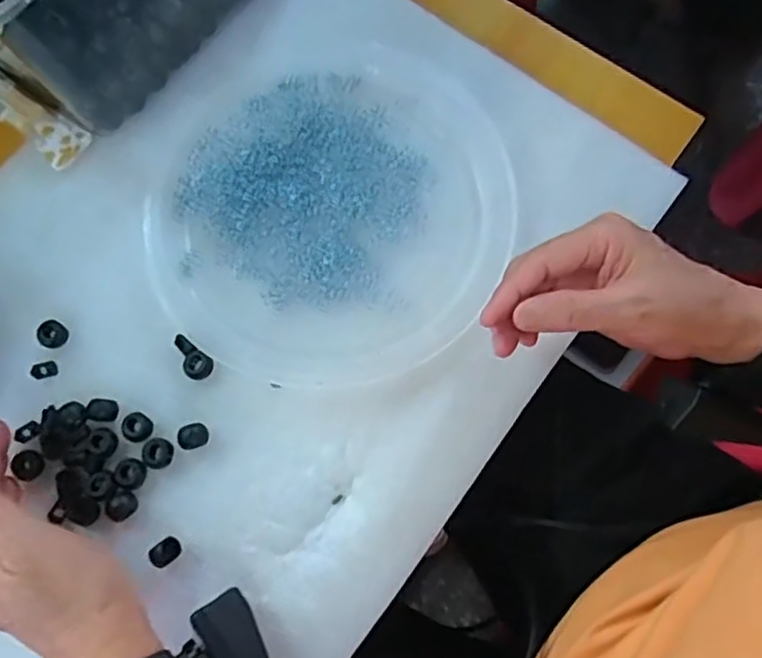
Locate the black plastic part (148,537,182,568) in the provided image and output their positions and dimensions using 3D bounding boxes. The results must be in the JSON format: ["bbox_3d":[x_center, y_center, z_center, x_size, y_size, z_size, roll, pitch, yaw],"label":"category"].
[{"bbox_3d":[-0.126,0.130,0.391,0.018,0.011,0.013,-36,78,-11],"label":"black plastic part"}]

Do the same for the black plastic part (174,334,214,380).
[{"bbox_3d":[-0.122,0.018,0.425,0.033,0.011,0.018,38,77,10],"label":"black plastic part"}]

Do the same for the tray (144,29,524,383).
[{"bbox_3d":[-0.033,-0.086,0.457,0.235,0.008,0.247,0,74,-2],"label":"tray"}]

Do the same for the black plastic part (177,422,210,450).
[{"bbox_3d":[-0.116,0.065,0.412,0.017,0.011,0.015,-17,75,-5],"label":"black plastic part"}]

